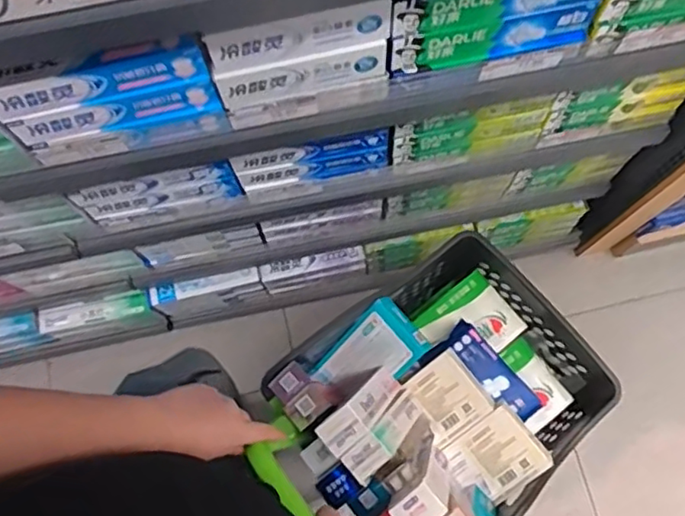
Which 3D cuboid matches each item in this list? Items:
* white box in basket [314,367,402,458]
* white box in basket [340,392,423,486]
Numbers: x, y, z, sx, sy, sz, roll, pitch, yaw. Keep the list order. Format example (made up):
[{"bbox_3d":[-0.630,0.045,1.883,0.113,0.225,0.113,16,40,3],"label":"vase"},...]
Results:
[{"bbox_3d":[0.032,0.206,0.843,0.047,0.206,0.057,45,104,12],"label":"white box in basket"},{"bbox_3d":[0.062,0.240,0.835,0.056,0.206,0.045,-45,77,15],"label":"white box in basket"}]

